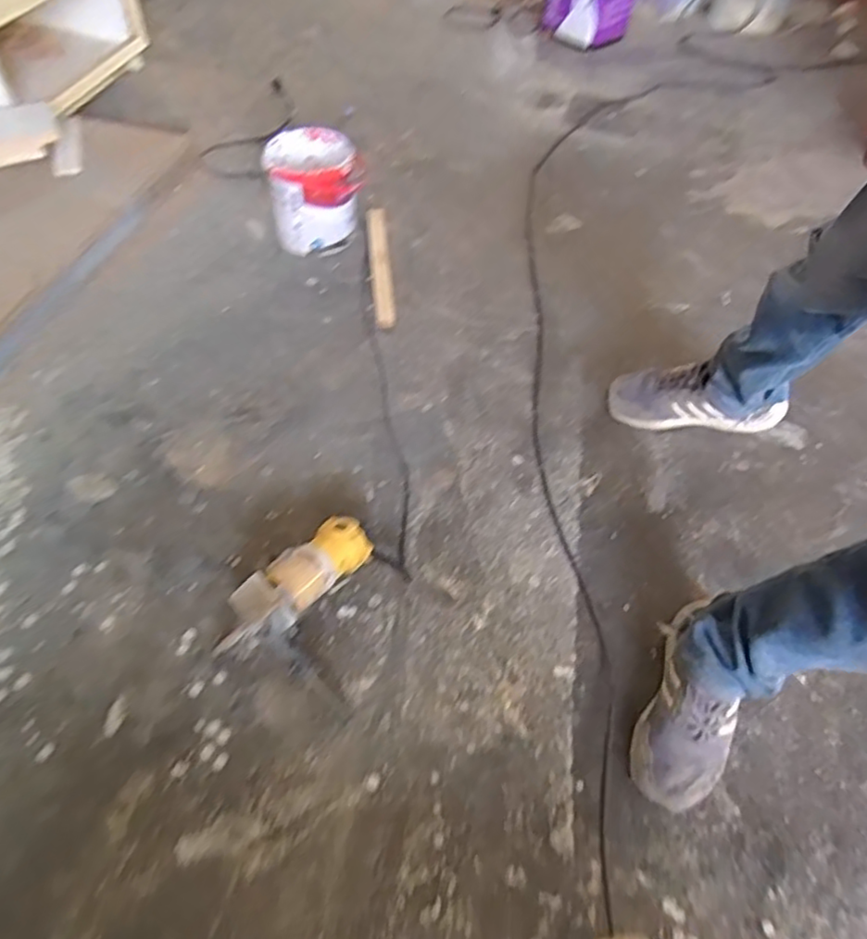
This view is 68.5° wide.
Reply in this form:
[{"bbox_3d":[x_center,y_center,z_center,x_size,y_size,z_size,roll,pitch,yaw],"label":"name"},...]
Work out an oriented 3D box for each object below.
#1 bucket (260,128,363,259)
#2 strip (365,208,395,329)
[{"bbox_3d":[-0.259,-0.602,1.389,0.195,0.186,0.195,-12,56,-13],"label":"bucket"},{"bbox_3d":[-0.116,-0.449,1.378,0.045,0.021,0.406,-2,54,-7],"label":"strip"}]

